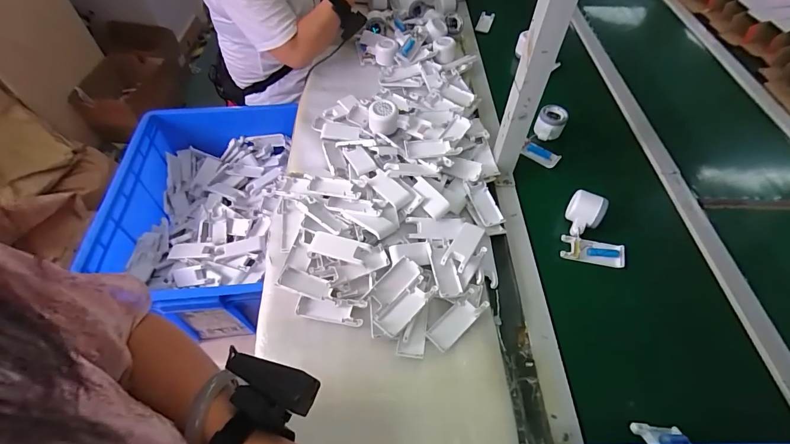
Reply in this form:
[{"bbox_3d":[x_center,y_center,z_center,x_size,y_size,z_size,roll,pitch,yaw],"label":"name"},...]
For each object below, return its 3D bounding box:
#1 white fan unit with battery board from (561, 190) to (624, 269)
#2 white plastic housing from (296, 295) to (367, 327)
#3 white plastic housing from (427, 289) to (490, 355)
[{"bbox_3d":[0.356,0.011,0.660,0.102,0.056,0.119,14,55,8],"label":"white fan unit with battery board"},{"bbox_3d":[-0.098,0.134,0.573,0.102,0.012,0.039,8,54,4],"label":"white plastic housing"},{"bbox_3d":[0.093,0.146,0.562,0.101,0.019,0.039,-37,63,-24],"label":"white plastic housing"}]

